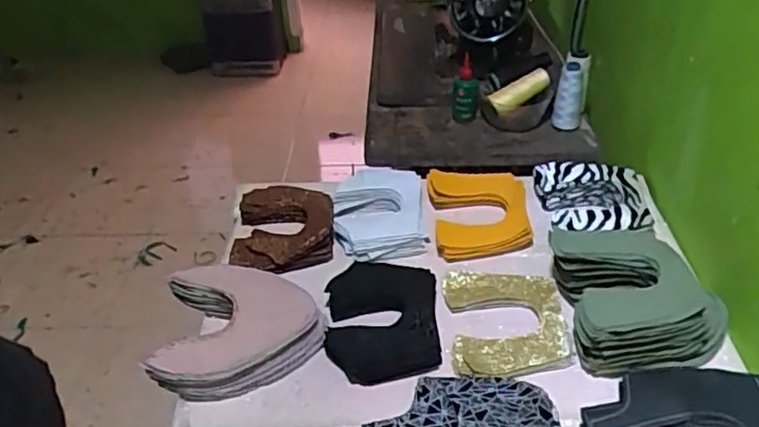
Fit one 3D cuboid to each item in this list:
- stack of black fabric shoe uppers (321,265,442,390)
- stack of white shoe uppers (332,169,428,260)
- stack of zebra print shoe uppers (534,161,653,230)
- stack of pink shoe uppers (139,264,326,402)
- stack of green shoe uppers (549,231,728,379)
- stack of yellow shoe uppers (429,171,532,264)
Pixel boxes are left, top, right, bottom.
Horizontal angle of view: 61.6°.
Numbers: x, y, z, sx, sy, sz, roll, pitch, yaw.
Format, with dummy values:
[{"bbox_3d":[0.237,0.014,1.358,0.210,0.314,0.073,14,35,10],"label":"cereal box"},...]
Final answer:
[{"bbox_3d":[0.002,0.120,0.735,0.129,0.034,0.163,-4,35,4],"label":"stack of black fabric shoe uppers"},{"bbox_3d":[-0.002,-0.006,0.900,0.126,0.048,0.187,-6,35,1],"label":"stack of white shoe uppers"},{"bbox_3d":[0.290,-0.014,0.860,0.137,0.048,0.148,-4,35,3],"label":"stack of zebra print shoe uppers"},{"bbox_3d":[-0.155,0.125,0.720,0.178,0.058,0.165,-10,36,-4],"label":"stack of pink shoe uppers"},{"bbox_3d":[0.287,0.083,0.715,0.163,0.056,0.180,-6,35,1],"label":"stack of green shoe uppers"},{"bbox_3d":[0.135,-0.003,0.874,0.133,0.035,0.155,-3,36,5],"label":"stack of yellow shoe uppers"}]

